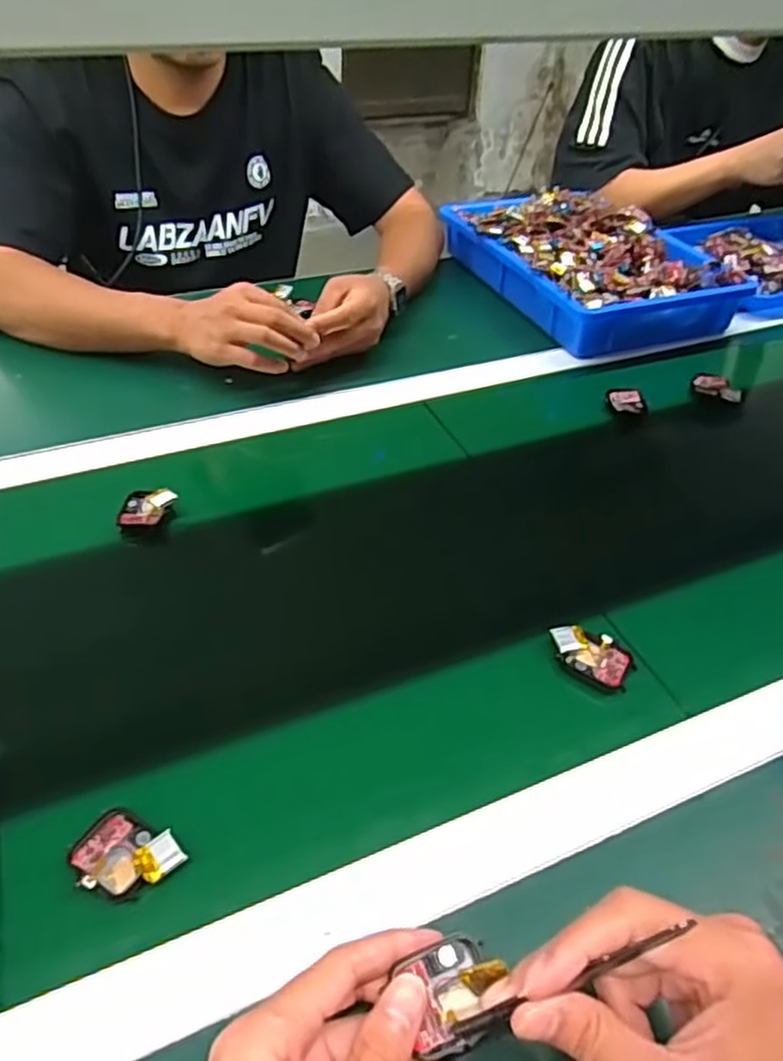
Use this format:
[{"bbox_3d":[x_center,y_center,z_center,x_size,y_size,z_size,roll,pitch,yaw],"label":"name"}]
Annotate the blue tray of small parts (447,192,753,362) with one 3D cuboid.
[{"bbox_3d":[0.245,-0.355,0.892,0.241,0.082,0.349,-15,45,-20],"label":"blue tray of small parts"}]

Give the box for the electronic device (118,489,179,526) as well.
[{"bbox_3d":[-0.198,-0.022,0.557,0.045,0.021,0.038,-2,42,-7],"label":"electronic device"}]

